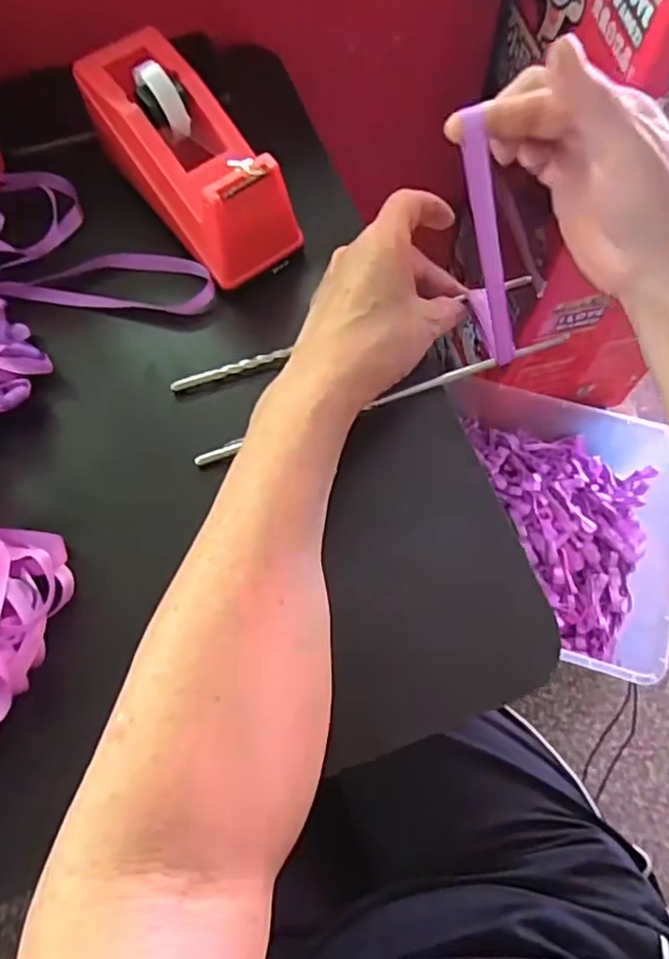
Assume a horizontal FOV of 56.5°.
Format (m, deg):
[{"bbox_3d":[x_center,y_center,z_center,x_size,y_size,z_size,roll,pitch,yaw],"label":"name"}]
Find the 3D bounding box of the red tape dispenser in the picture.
[{"bbox_3d":[-0.089,-0.193,0.372,0.062,0.061,0.150,-36,72,-12],"label":"red tape dispenser"}]

